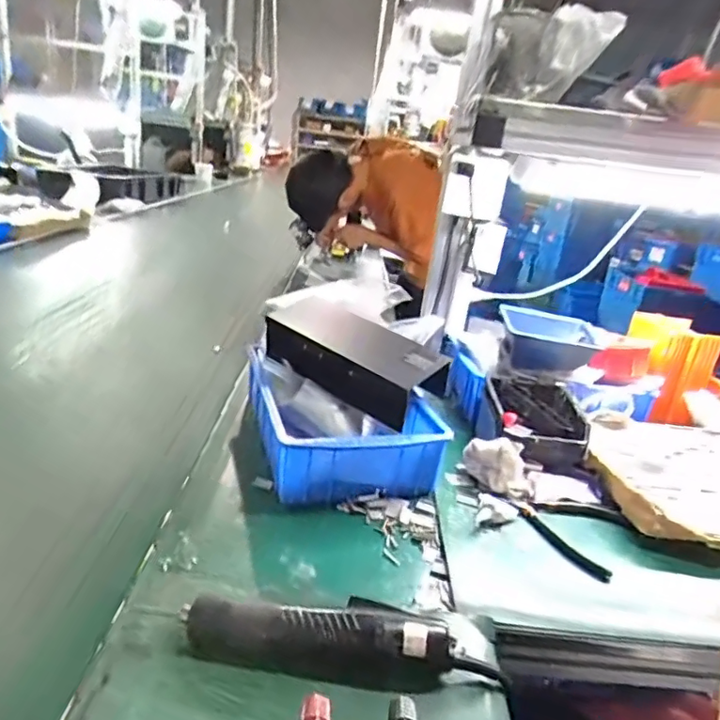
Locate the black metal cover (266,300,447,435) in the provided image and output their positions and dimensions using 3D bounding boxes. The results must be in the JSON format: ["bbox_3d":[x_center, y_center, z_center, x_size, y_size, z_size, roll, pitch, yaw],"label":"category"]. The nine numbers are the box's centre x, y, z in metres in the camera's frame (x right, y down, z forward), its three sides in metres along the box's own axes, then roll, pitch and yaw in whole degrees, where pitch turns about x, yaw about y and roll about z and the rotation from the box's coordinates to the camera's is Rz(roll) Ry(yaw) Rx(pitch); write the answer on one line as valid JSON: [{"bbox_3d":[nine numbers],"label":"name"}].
[{"bbox_3d":[-0.011,0.001,0.738,0.238,0.107,0.099,23,26,35],"label":"black metal cover"}]

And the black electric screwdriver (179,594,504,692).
[{"bbox_3d":[-0.011,0.215,0.423,0.250,0.039,0.044,7,21,-1],"label":"black electric screwdriver"}]

